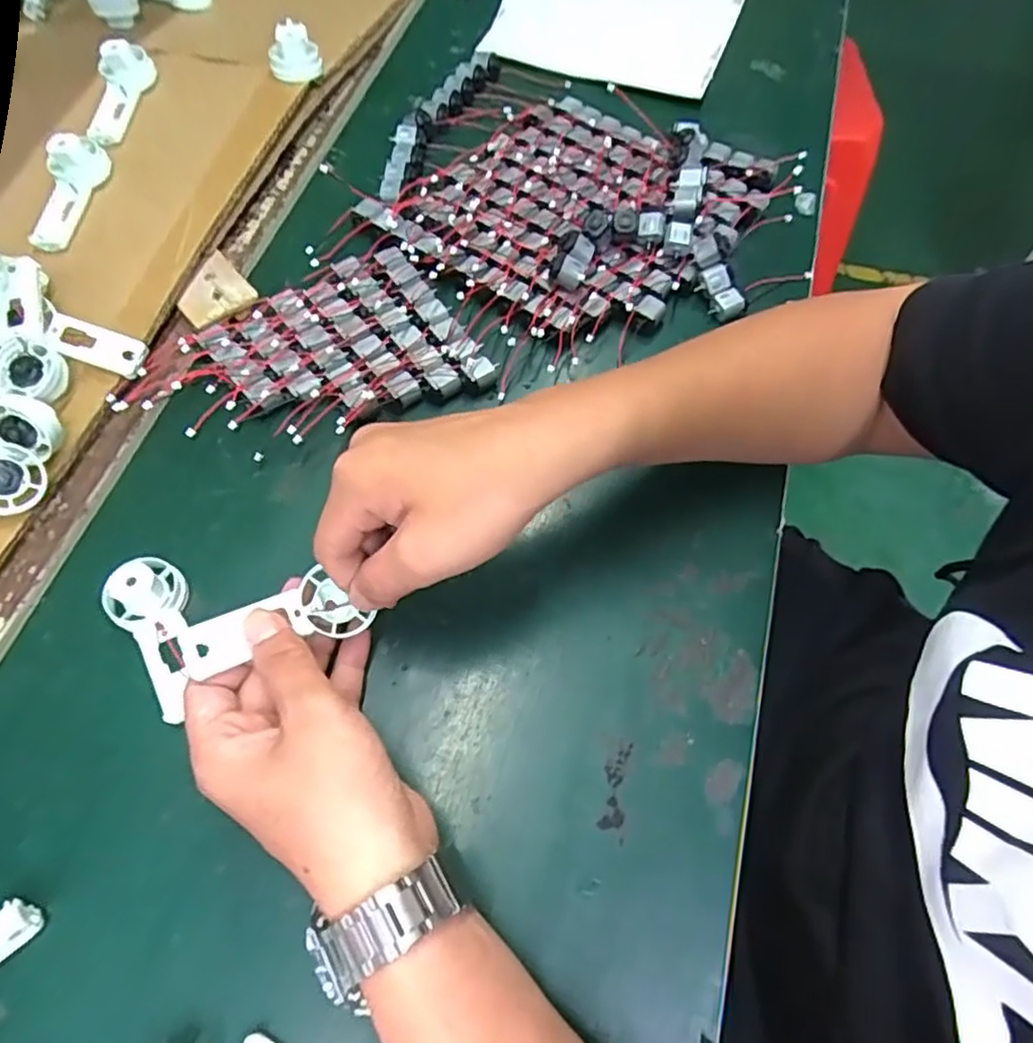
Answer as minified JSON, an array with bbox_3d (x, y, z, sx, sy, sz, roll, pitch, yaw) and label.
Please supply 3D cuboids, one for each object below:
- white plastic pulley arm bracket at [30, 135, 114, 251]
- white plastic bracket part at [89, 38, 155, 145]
[{"bbox_3d":[-0.321,-0.233,0.463,0.035,0.020,0.091,12,79,4],"label":"white plastic pulley arm bracket"},{"bbox_3d":[-0.304,-0.329,0.494,0.031,0.026,0.084,6,66,2],"label":"white plastic bracket part"}]

